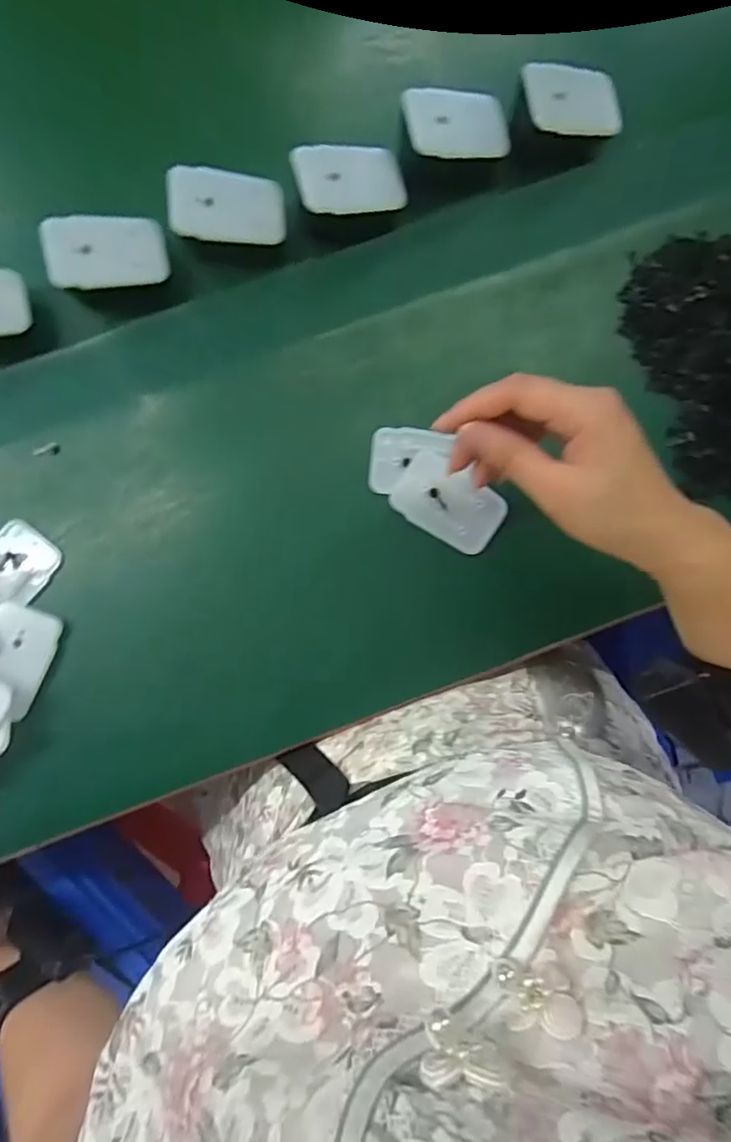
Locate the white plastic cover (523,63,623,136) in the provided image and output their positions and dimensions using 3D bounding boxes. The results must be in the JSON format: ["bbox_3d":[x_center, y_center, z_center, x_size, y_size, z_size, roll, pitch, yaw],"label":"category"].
[{"bbox_3d":[0.131,-0.301,0.373,0.066,0.012,0.044,-11,89,-15],"label":"white plastic cover"}]

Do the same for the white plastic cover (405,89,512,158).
[{"bbox_3d":[0.059,-0.286,0.370,0.069,0.004,0.038,-11,103,-14],"label":"white plastic cover"}]

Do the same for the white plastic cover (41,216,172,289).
[{"bbox_3d":[-0.162,-0.201,0.365,0.072,0.005,0.039,-13,111,-23],"label":"white plastic cover"}]

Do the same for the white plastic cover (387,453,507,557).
[{"bbox_3d":[0.055,-0.044,0.378,0.069,0.005,0.045,34,95,-6],"label":"white plastic cover"}]

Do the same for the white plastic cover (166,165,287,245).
[{"bbox_3d":[-0.086,-0.228,0.362,0.071,0.004,0.041,-7,96,-20],"label":"white plastic cover"}]

